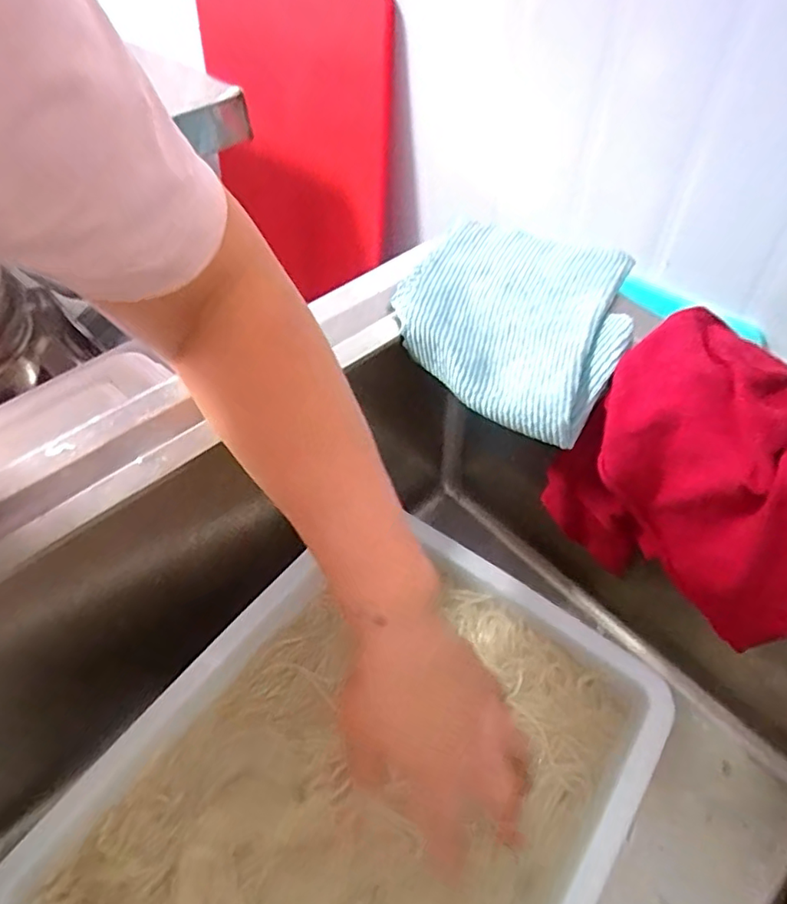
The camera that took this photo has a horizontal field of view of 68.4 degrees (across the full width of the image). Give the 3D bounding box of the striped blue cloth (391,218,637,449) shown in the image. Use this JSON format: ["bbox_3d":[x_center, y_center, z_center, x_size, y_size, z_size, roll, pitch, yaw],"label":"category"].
[{"bbox_3d":[0.086,-0.099,0.420,0.161,0.046,0.154,24,55,21],"label":"striped blue cloth"}]

